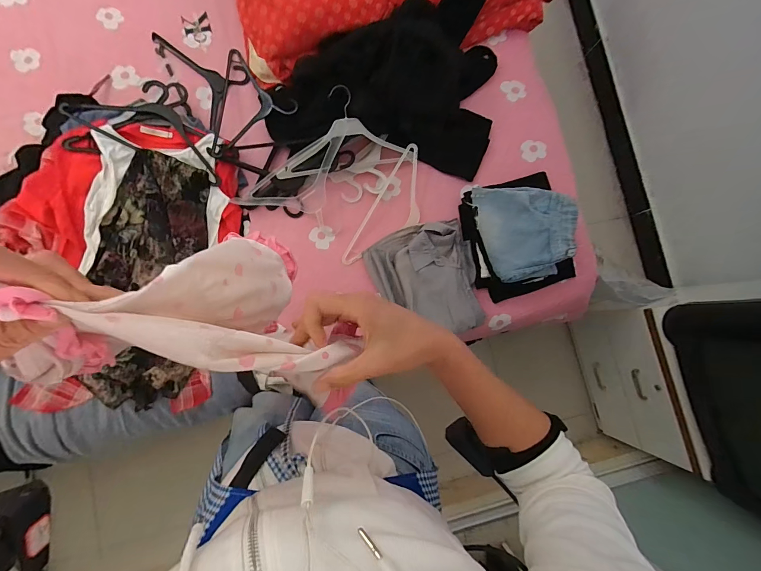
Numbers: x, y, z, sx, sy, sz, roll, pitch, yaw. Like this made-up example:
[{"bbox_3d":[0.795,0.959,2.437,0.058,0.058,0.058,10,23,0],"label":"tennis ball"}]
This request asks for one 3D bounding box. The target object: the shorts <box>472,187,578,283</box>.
[{"bbox_3d":[0.386,-0.150,0.885,0.250,0.056,0.256,-10,85,-7],"label":"shorts"}]

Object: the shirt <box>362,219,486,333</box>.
[{"bbox_3d":[0.122,-0.019,0.933,0.296,0.065,0.306,-10,85,-7],"label":"shirt"}]

